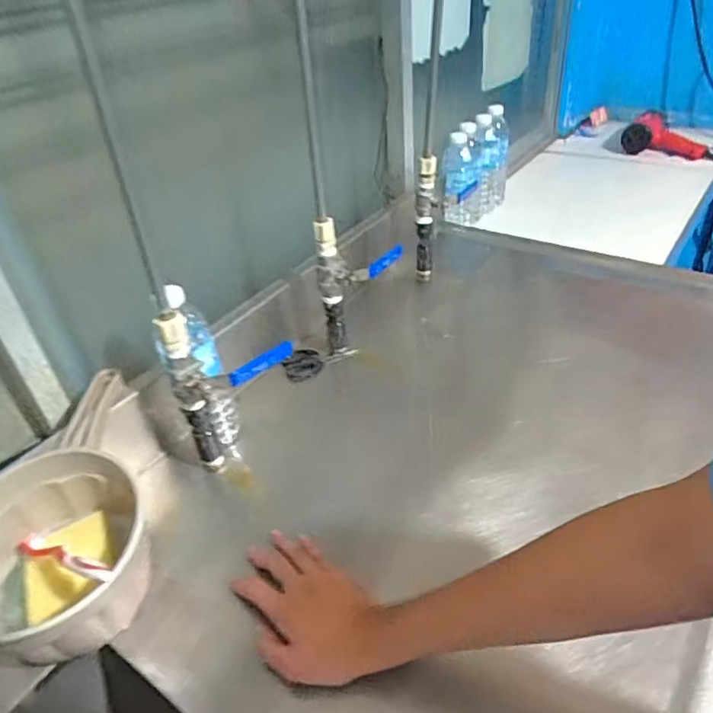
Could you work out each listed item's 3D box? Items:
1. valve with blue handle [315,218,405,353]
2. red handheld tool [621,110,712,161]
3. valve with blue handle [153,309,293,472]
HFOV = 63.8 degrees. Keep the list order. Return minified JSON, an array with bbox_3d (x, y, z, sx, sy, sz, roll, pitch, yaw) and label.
[{"bbox_3d":[0.006,-0.095,0.772,0.113,0.198,0.043,-9,37,-4],"label":"valve with blue handle"},{"bbox_3d":[0.781,-0.539,1.432,0.218,0.070,0.136,18,41,7],"label":"red handheld tool"},{"bbox_3d":[-0.128,0.039,0.623,0.129,0.214,0.043,-15,37,-11],"label":"valve with blue handle"}]

